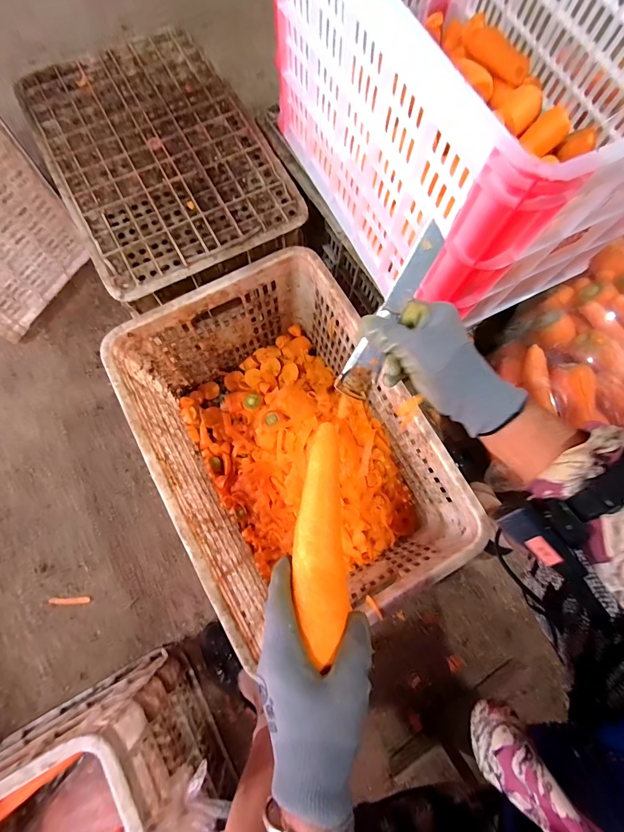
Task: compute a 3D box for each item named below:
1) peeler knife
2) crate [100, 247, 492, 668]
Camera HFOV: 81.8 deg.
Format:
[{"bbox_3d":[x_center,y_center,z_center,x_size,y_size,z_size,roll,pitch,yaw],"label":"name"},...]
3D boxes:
[{"bbox_3d":[0.074,-0.091,0.341,0.032,0.010,0.168,31,116,5],"label":"peeler knife"},{"bbox_3d":[-0.039,0.052,0.624,0.349,0.279,0.502,-28,79,-9],"label":"crate"}]

